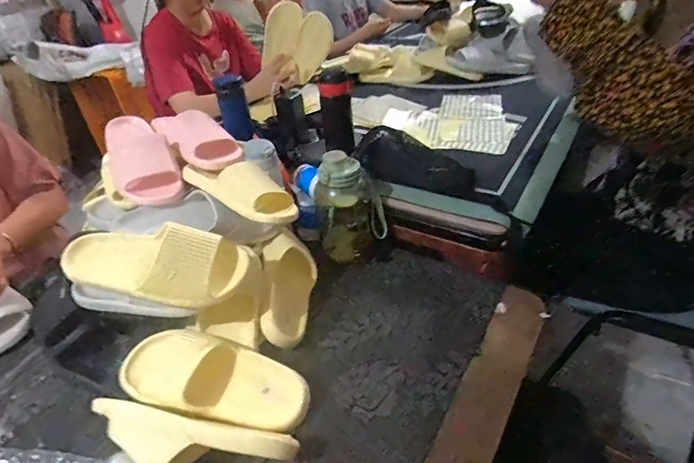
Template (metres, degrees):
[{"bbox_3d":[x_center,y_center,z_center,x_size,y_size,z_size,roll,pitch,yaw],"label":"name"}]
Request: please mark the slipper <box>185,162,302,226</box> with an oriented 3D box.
[{"bbox_3d":[-0.182,-0.077,0.693,0.213,0.065,0.084,25,47,35],"label":"slipper"}]

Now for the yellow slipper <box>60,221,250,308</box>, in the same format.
[{"bbox_3d":[-0.271,0.045,0.572,0.236,0.085,0.081,-4,37,4],"label":"yellow slipper"}]

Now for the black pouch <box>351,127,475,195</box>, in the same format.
[{"bbox_3d":[0.130,-0.134,0.831,0.253,0.119,0.047,21,45,32],"label":"black pouch"}]

